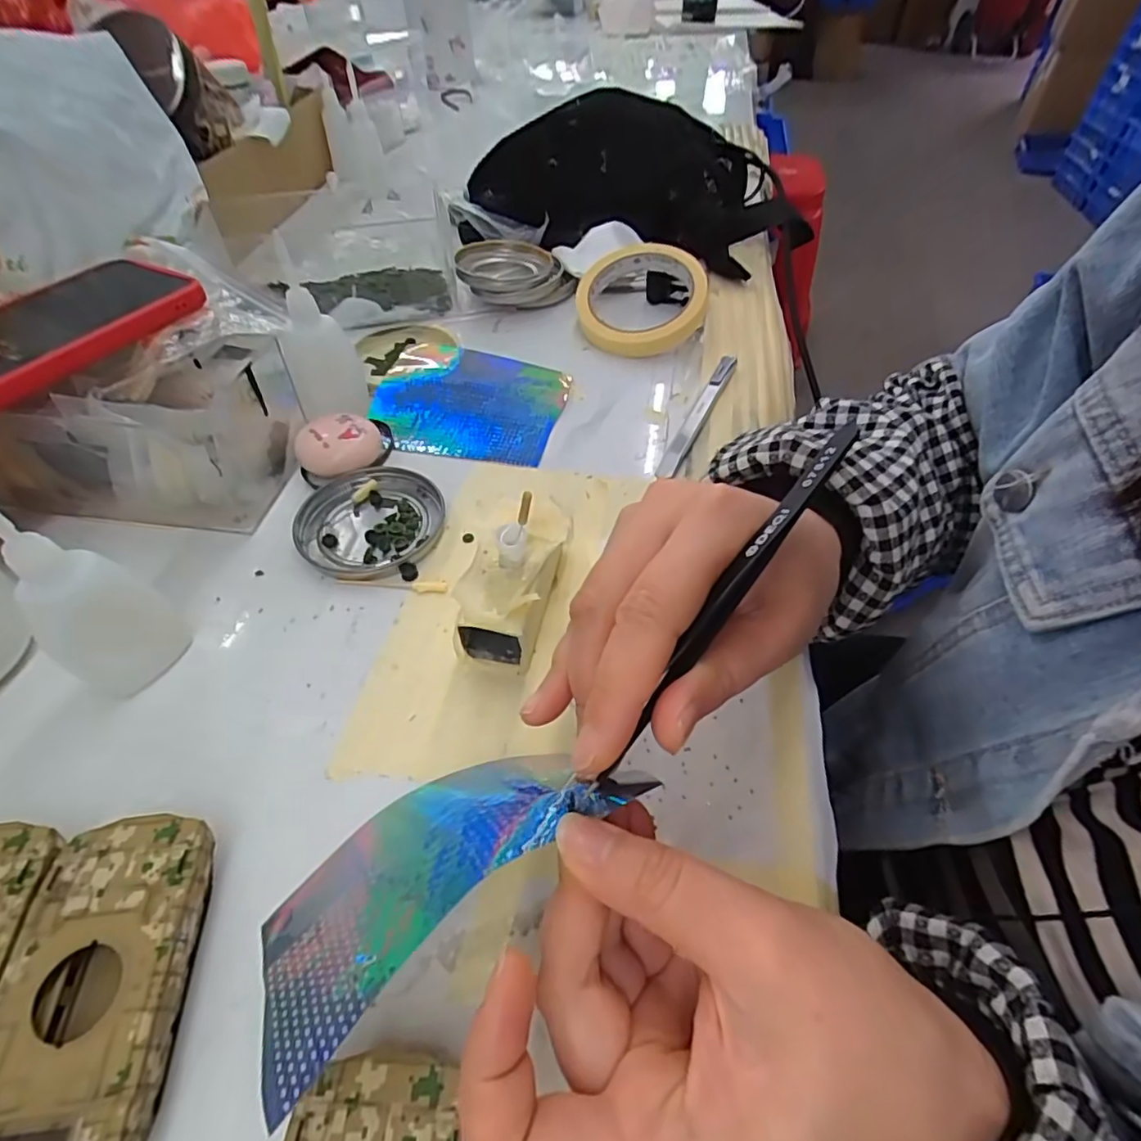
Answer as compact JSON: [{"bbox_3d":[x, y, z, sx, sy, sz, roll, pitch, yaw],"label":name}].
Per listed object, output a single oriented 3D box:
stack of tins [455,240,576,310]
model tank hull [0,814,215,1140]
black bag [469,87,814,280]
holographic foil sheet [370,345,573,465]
[{"bbox_3d":[-0.046,-0.246,0.497,0.091,0.031,0.075,-10,51,-8],"label":"stack of tins"},{"bbox_3d":[-0.147,0.131,0.189,0.052,0.026,0.096,-5,51,-4],"label":"model tank hull"},{"bbox_3d":[0.050,-0.357,0.546,0.291,0.093,0.200,0,51,0],"label":"black bag"},{"bbox_3d":[-0.069,-0.115,0.405,0.125,0.005,0.102,7,56,3],"label":"holographic foil sheet"}]

